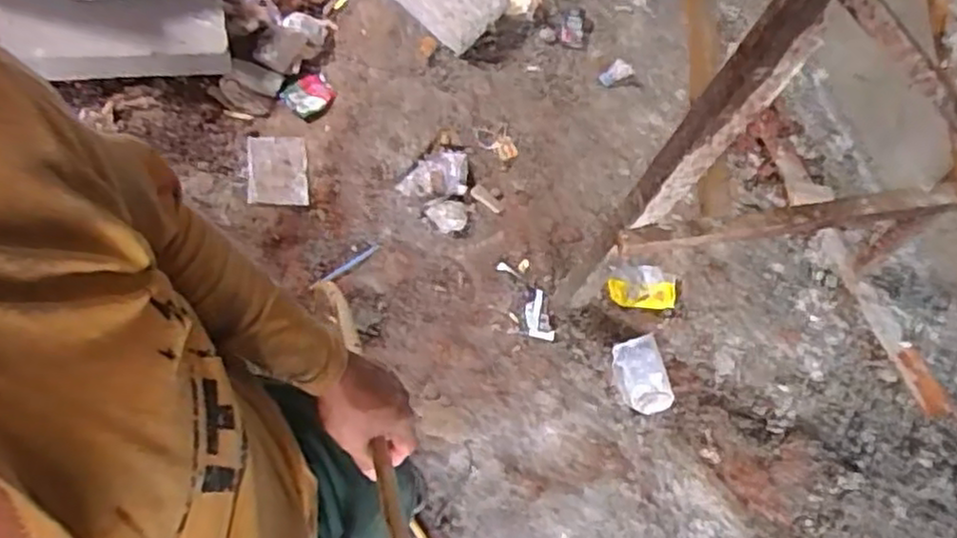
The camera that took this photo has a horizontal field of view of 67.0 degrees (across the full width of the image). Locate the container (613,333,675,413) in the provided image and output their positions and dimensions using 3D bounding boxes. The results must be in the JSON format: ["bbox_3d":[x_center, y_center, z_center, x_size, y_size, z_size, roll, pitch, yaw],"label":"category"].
[{"bbox_3d":[0.324,0.212,1.419,0.091,0.063,0.139,-19,69,-12],"label":"container"}]

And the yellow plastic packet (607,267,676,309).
[{"bbox_3d":[0.342,0.038,1.516,0.136,0.027,0.085,9,64,-3],"label":"yellow plastic packet"}]

